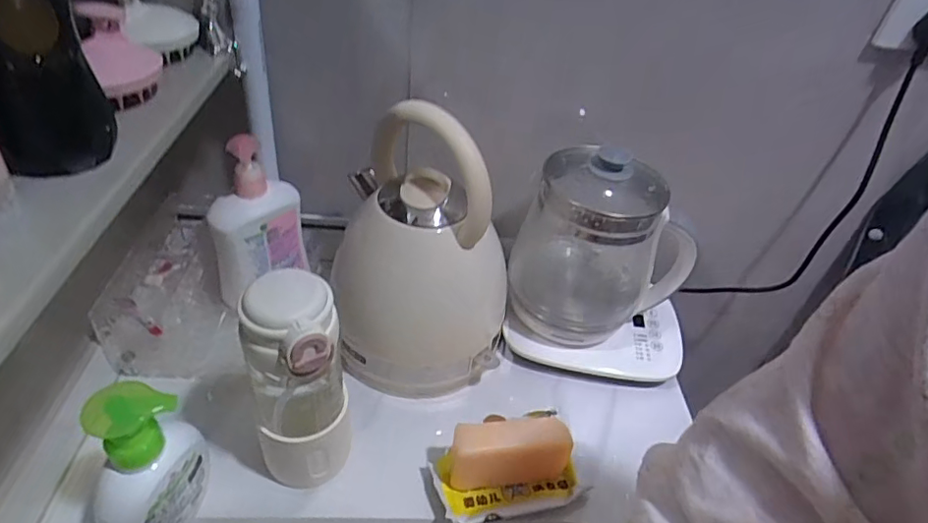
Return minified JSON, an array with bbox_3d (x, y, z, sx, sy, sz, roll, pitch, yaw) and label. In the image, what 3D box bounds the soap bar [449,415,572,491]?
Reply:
[{"bbox_3d":[0.040,0.172,0.499,0.102,0.069,0.028,0,41,-9],"label":"soap bar"}]

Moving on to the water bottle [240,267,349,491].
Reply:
[{"bbox_3d":[-0.130,0.106,0.449,0.074,0.210,0.063,-14,45,-24],"label":"water bottle"}]

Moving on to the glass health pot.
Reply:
[{"bbox_3d":[0.148,-0.011,0.599,0.173,0.209,0.123,19,42,13],"label":"glass health pot"}]

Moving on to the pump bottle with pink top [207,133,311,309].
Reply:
[{"bbox_3d":[-0.216,-0.041,0.585,0.061,0.168,0.094,22,42,16],"label":"pump bottle with pink top"}]

